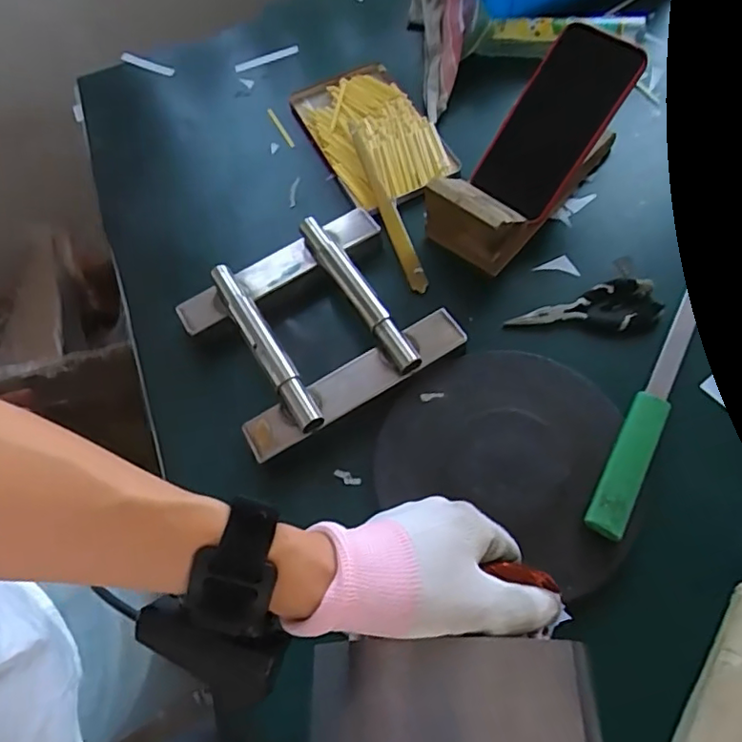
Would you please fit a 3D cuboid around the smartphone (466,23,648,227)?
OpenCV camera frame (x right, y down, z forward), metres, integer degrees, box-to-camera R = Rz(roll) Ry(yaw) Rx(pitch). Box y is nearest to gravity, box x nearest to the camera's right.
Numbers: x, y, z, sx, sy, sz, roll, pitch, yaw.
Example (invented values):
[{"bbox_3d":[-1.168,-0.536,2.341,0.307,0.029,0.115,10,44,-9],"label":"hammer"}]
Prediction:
[{"bbox_3d":[0.163,-0.219,0.524,0.082,0.012,0.157,42,109,23],"label":"smartphone"}]

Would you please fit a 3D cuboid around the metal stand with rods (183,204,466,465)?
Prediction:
[{"bbox_3d":[-0.049,-0.045,0.508,0.193,0.032,0.177,-29,63,-13],"label":"metal stand with rods"}]

